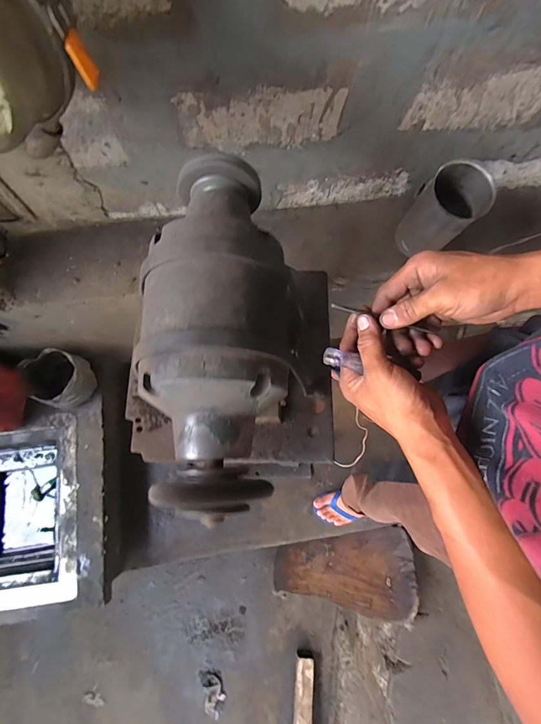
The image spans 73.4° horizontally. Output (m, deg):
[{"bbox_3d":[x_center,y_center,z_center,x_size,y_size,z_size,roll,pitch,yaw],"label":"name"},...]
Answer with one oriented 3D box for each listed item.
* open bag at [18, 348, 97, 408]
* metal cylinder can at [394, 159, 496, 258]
[{"bbox_3d":[-0.628,0.053,1.095,0.187,0.160,0.160,21,75,4],"label":"open bag"},{"bbox_3d":[0.372,-0.316,0.781,0.136,0.162,0.117,-43,80,-12],"label":"metal cylinder can"}]

